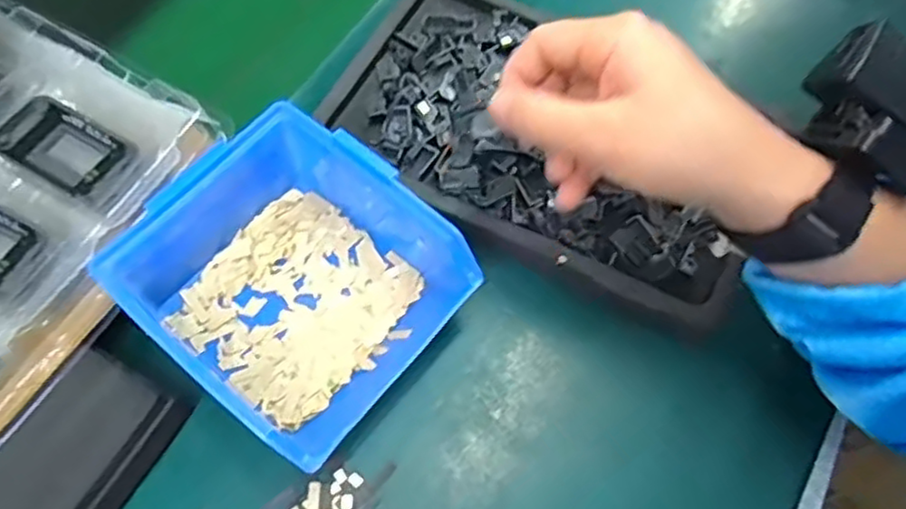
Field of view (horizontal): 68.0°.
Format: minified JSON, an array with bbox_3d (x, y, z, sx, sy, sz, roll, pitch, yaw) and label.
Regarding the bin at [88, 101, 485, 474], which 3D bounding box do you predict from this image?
[{"bbox_3d":[-0.078,0.014,0.329,0.141,0.073,0.124,36,69,16],"label":"bin"}]

